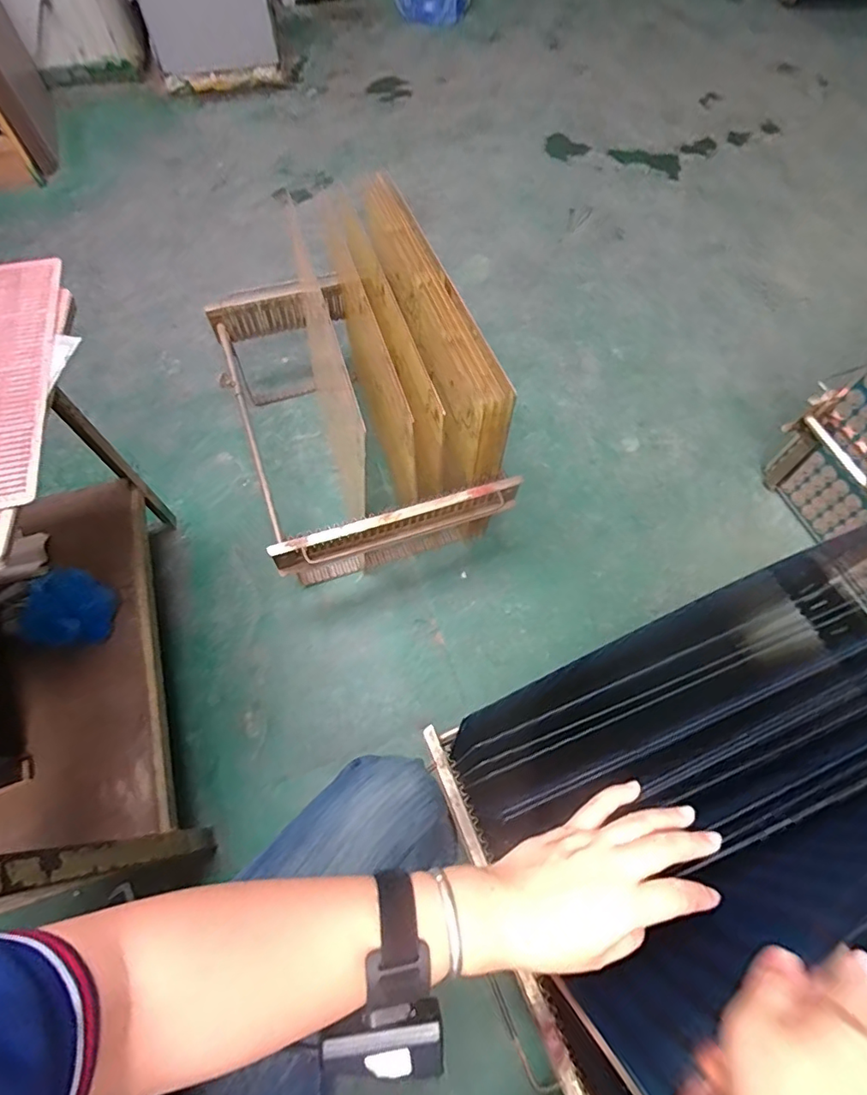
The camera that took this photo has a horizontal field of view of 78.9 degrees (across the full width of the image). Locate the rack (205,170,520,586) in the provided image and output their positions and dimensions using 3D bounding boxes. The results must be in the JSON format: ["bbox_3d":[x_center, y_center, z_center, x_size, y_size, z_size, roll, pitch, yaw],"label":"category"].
[{"bbox_3d":[-0.156,-0.254,0.938,0.394,0.403,0.563,-21,68,-12],"label":"rack"}]

